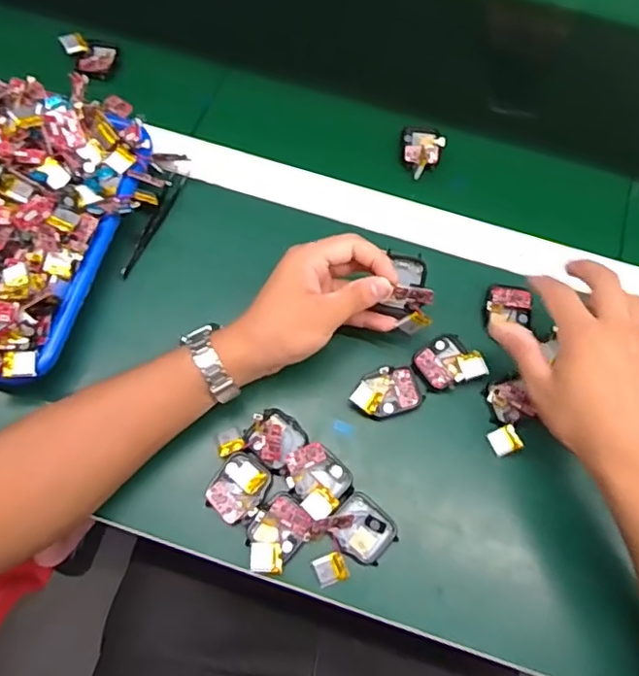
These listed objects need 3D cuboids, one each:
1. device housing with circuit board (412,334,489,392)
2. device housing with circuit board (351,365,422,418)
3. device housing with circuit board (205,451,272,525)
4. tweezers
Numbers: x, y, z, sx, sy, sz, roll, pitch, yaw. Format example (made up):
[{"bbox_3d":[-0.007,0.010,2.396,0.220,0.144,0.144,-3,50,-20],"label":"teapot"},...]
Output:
[{"bbox_3d":[0.104,0.021,0.456,0.046,0.013,0.047,-39,74,-14],"label":"device housing with circuit board"},{"bbox_3d":[0.052,0.042,0.448,0.054,0.011,0.037,-21,71,-9],"label":"device housing with circuit board"},{"bbox_3d":[-0.060,0.110,0.422,0.038,0.010,0.047,34,72,12],"label":"device housing with circuit board"},{"bbox_3d":[-0.147,-0.102,0.505,0.012,0.010,0.110,22,70,8],"label":"tweezers"}]

